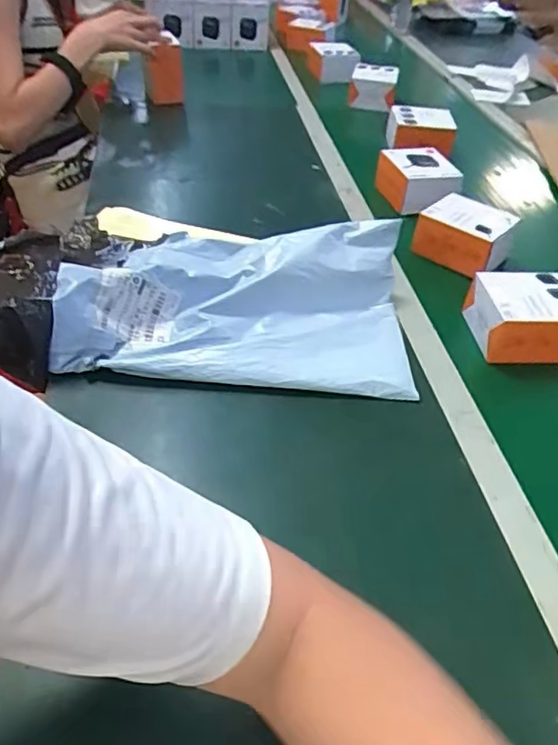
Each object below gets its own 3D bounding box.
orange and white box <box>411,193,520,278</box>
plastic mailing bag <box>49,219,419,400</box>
[{"bbox_3d":[0.261,-0.192,0.823,0.118,0.069,0.091,32,48,26],"label":"orange and white box"},{"bbox_3d":[-0.041,-0.089,0.661,0.369,0.078,0.228,2,44,-1],"label":"plastic mailing bag"}]

